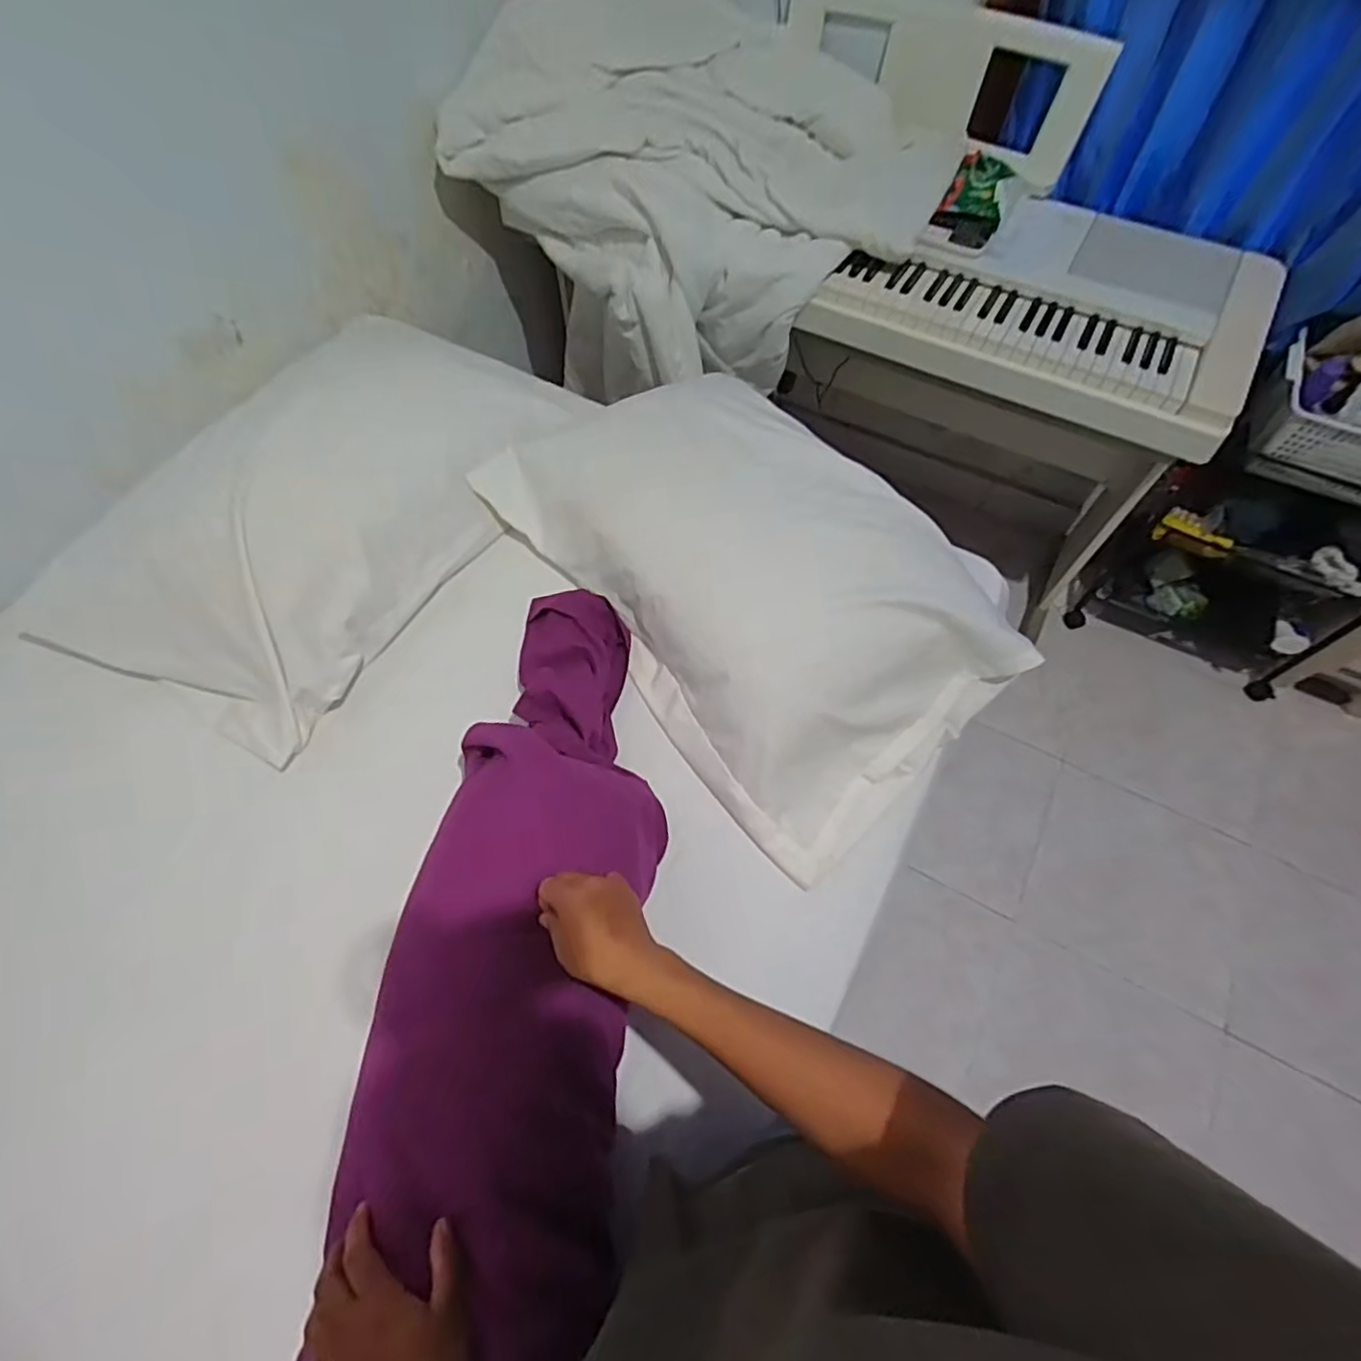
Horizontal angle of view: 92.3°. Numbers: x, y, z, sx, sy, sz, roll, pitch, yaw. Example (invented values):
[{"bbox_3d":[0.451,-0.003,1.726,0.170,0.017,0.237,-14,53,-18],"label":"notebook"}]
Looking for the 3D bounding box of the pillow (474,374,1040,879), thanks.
[{"bbox_3d":[0.078,-0.146,0.810,0.386,0.140,0.636,-33,66,-16],"label":"pillow"}]

